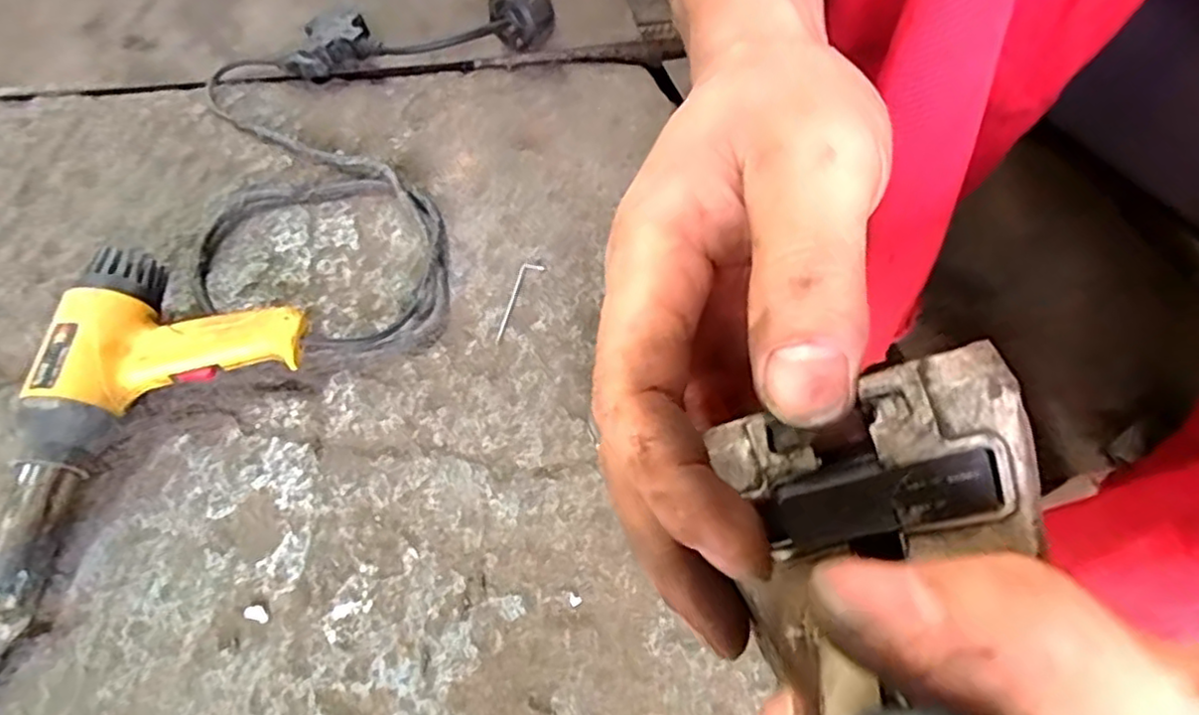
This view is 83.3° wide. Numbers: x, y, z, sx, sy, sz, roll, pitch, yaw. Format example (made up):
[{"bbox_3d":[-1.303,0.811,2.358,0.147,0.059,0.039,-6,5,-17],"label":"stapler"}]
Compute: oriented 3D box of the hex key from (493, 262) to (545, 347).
[{"bbox_3d":[-0.068,-0.047,0.569,0.019,0.004,0.087,14,56,5],"label":"hex key"}]

